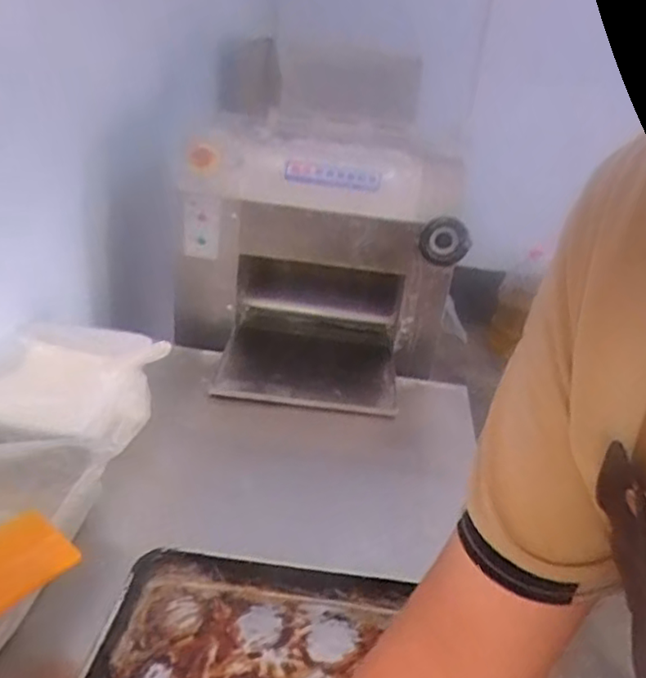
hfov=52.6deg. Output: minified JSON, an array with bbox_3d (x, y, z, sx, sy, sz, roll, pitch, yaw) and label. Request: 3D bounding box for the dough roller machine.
[{"bbox_3d":[-0.012,-0.165,1.343,0.560,0.490,0.529,7,27,-2],"label":"dough roller machine"}]

